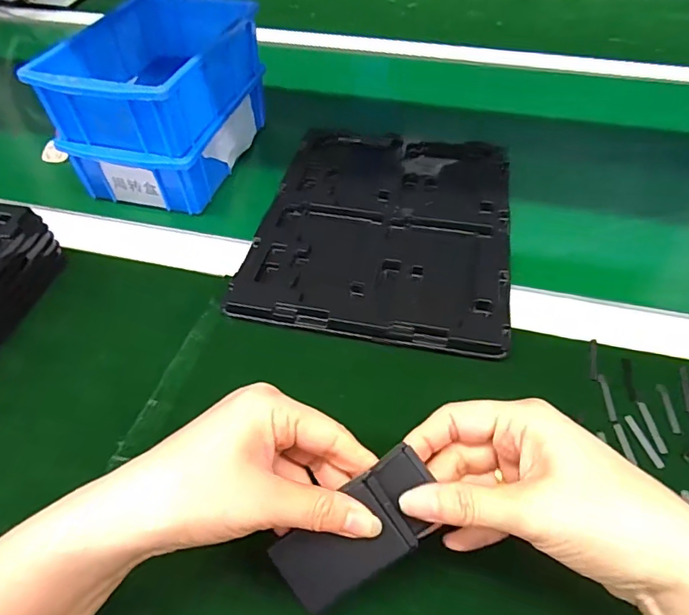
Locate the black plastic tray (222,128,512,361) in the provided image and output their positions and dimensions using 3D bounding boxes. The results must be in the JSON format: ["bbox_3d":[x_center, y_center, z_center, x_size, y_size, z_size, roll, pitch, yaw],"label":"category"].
[{"bbox_3d":[0.038,-0.080,0.449,0.212,0.015,0.271,8,49,8],"label":"black plastic tray"}]

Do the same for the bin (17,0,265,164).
[{"bbox_3d":[-0.172,-0.224,0.463,0.132,0.068,0.199,12,51,11],"label":"bin"}]

